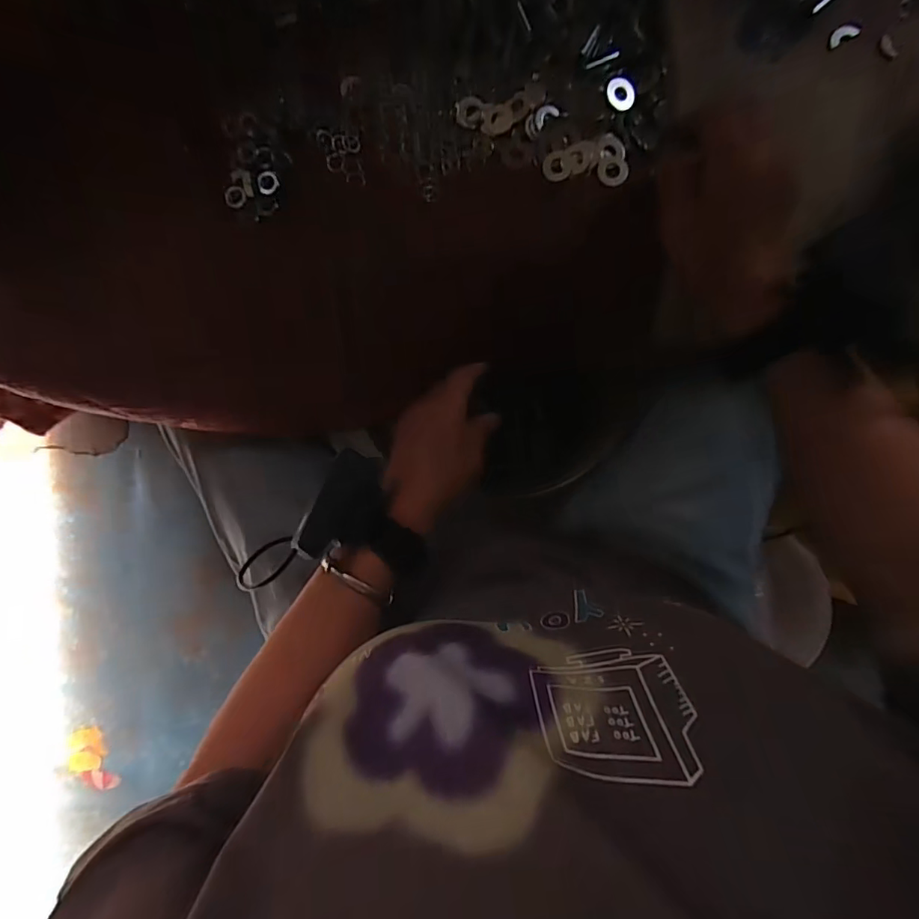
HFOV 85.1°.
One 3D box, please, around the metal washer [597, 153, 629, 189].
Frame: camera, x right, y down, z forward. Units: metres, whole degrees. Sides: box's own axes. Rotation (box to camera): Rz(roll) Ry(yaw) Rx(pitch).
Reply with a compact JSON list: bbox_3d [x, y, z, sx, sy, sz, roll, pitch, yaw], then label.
[{"bbox_3d":[0.110,-0.206,0.357,0.022,0.004,0.021,0,84,3],"label":"metal washer"}]

